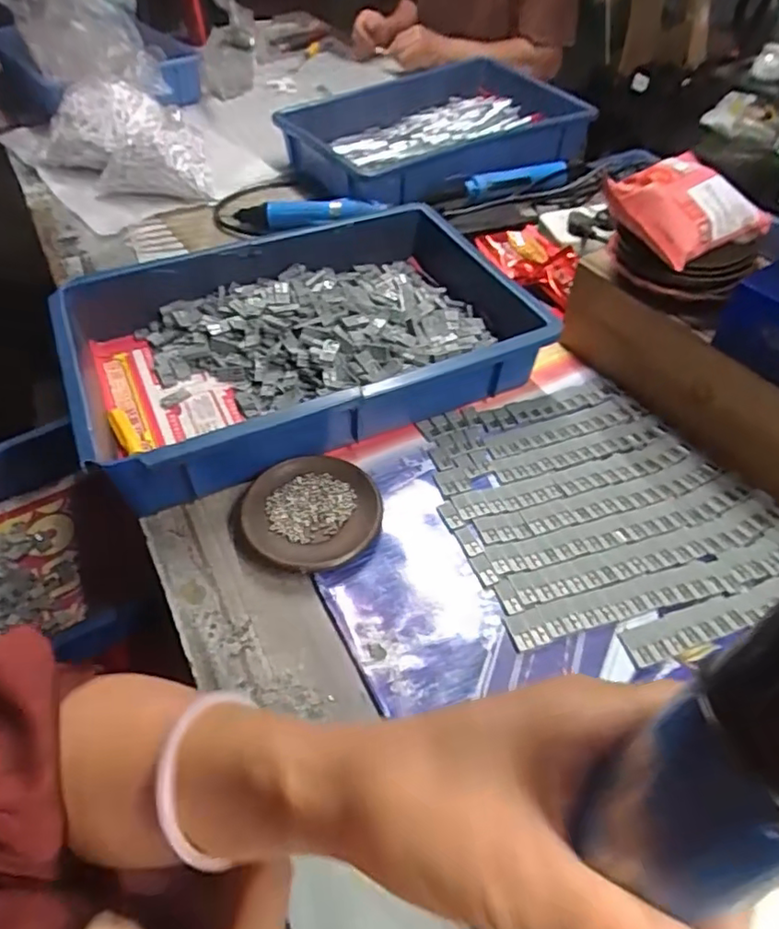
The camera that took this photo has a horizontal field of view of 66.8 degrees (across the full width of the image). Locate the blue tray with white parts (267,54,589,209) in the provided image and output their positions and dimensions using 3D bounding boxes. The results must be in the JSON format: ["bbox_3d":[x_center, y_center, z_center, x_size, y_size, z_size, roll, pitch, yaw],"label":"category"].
[{"bbox_3d":[0.075,-0.530,0.935,0.434,0.079,0.311,-30,55,-23],"label":"blue tray with white parts"}]

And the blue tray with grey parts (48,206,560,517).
[{"bbox_3d":[-0.085,-0.133,0.605,0.437,0.076,0.297,-21,53,-17],"label":"blue tray with grey parts"}]

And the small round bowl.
[{"bbox_3d":[-0.064,0.041,0.494,0.111,0.032,0.111,0,50,0],"label":"small round bowl"}]

